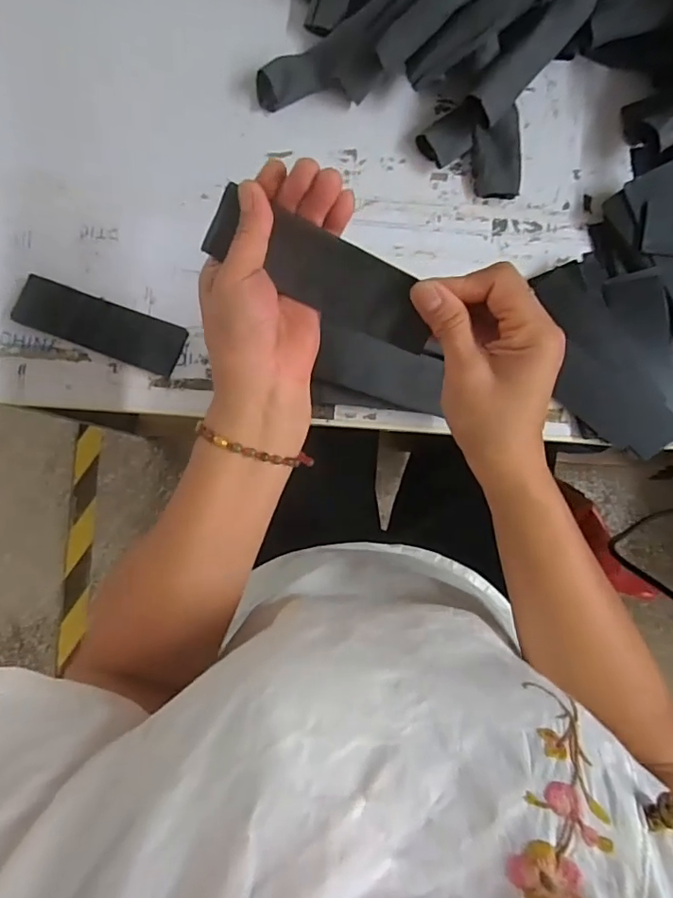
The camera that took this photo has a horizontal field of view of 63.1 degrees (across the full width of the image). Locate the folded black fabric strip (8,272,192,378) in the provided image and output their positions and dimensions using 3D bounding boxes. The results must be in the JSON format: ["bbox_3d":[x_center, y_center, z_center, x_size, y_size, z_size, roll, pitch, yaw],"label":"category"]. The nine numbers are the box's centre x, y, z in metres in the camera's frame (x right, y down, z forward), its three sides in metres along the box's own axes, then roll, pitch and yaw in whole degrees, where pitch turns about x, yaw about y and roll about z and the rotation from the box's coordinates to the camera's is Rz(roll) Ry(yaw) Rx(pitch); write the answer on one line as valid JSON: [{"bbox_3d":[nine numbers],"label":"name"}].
[{"bbox_3d":[-0.211,-0.110,0.486,0.153,0.013,0.046,19,87,0],"label":"folded black fabric strip"}]

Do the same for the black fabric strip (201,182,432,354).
[{"bbox_3d":[-0.008,-0.107,0.332,0.146,0.010,0.043,28,119,2],"label":"black fabric strip"}]

